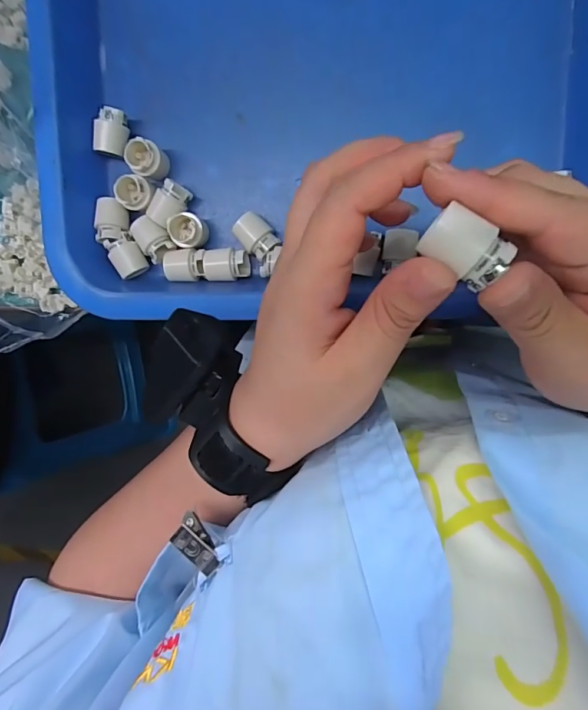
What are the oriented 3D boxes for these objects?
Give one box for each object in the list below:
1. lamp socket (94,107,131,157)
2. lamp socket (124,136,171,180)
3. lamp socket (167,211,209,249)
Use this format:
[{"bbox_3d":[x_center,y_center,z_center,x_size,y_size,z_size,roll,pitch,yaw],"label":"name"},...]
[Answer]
[{"bbox_3d":[-0.118,-0.143,0.287,0.019,0.022,0.027,13,98,5],"label":"lamp socket"},{"bbox_3d":[-0.094,-0.125,0.283,0.021,0.026,0.022,1,96,6],"label":"lamp socket"},{"bbox_3d":[-0.068,-0.081,0.286,0.018,0.025,0.022,5,97,6],"label":"lamp socket"}]

